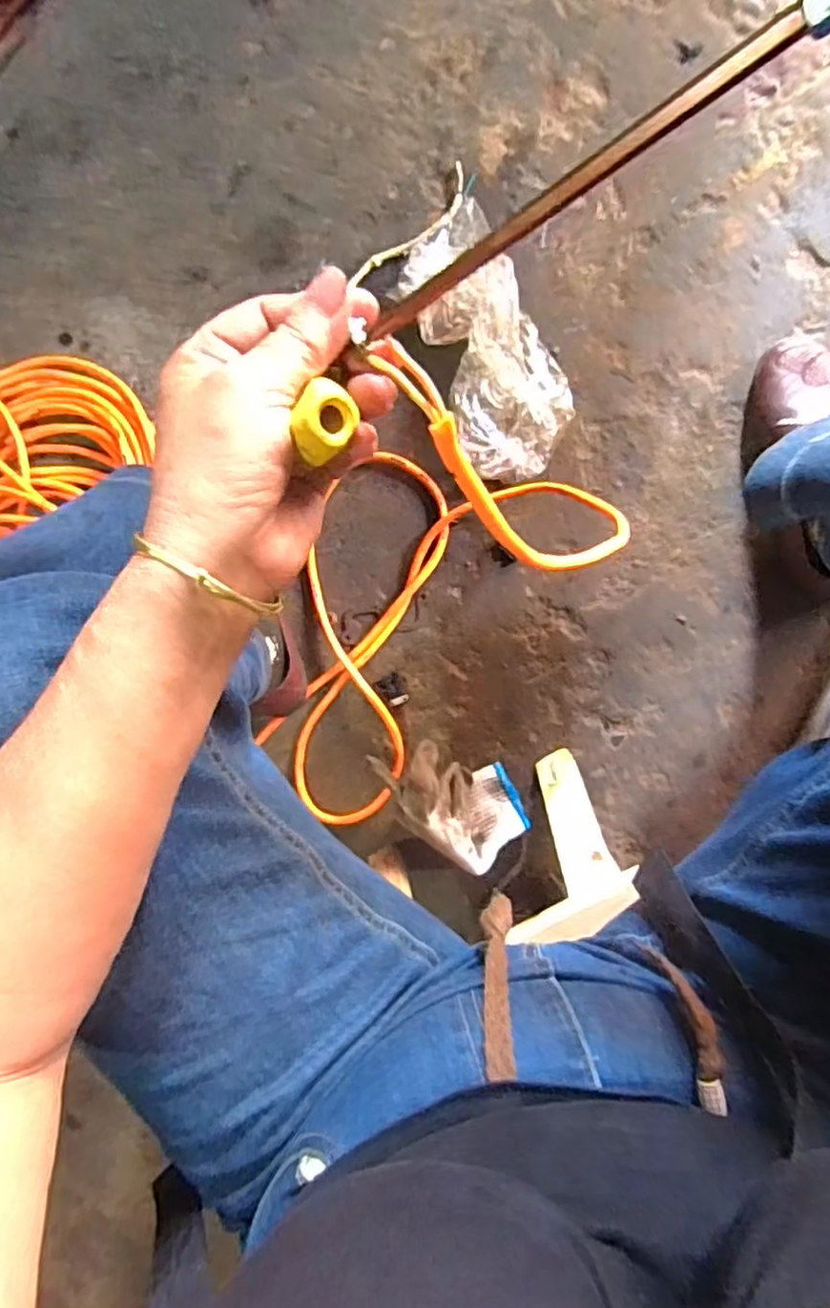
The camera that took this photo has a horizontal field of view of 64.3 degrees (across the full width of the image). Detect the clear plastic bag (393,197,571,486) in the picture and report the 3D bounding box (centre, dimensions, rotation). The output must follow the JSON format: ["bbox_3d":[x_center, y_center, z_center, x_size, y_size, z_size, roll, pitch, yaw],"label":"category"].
[{"bbox_3d":[0.068,-0.294,0.634,0.108,0.035,0.249,-24,95,9],"label":"clear plastic bag"}]

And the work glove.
[{"bbox_3d":[0.039,0.141,0.668,0.099,0.079,0.155,-41,93,10],"label":"work glove"}]

